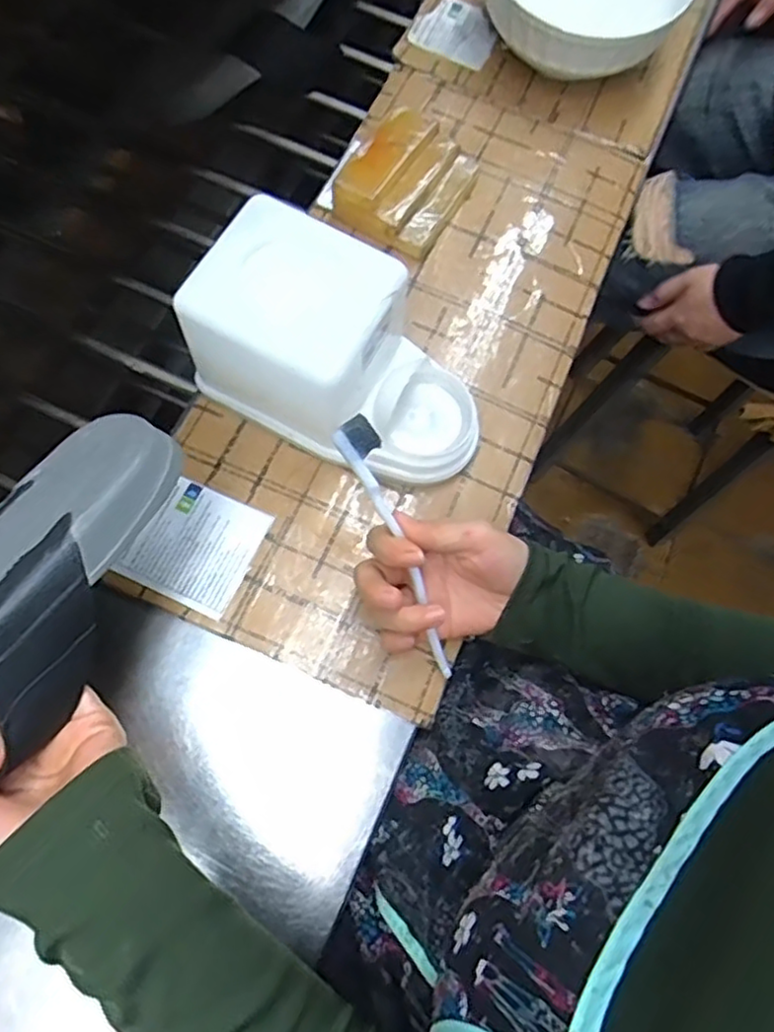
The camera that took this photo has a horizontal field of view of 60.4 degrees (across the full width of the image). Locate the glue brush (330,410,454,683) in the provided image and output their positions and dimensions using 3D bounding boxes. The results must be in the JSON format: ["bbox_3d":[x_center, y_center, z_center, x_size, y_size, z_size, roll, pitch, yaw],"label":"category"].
[{"bbox_3d":[0.010,0.023,0.387,0.022,0.006,0.172,-27,113,-10],"label":"glue brush"}]

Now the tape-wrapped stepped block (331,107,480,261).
[{"bbox_3d":[0.017,-0.261,0.517,0.085,0.041,0.103,33,73,6],"label":"tape-wrapped stepped block"}]

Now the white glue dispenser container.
[{"bbox_3d":[-0.025,-0.099,0.426,0.179,0.109,0.095,28,72,5],"label":"white glue dispenser container"}]

